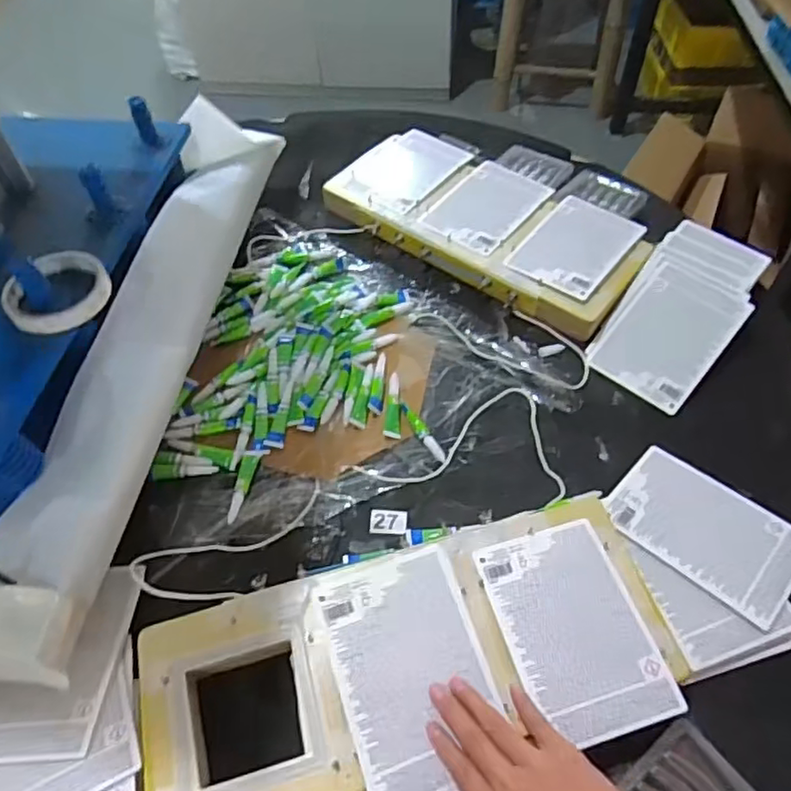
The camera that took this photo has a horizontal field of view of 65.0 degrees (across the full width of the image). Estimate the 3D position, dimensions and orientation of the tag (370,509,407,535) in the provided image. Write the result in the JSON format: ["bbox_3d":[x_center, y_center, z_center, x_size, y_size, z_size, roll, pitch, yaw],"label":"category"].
[{"bbox_3d":[-0.007,0.126,0.617,0.037,0.004,0.025,3,53,5],"label":"tag"}]

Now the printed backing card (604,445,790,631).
[{"bbox_3d":[0.297,0.126,0.595,0.169,0.012,0.110,34,60,29],"label":"printed backing card"}]

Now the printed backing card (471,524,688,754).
[{"bbox_3d":[0.148,0.190,0.517,0.114,0.005,0.168,-15,54,-9],"label":"printed backing card"}]

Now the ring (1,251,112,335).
[{"bbox_3d":[-0.313,-0.097,0.573,0.092,0.024,0.080,-33,59,-21],"label":"ring"}]

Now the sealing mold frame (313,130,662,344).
[{"bbox_3d":[0.119,-0.246,0.848,0.434,0.036,0.209,32,60,23],"label":"sealing mold frame"}]

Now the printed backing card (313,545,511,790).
[{"bbox_3d":[0.015,0.215,0.486,0.119,0.010,0.170,-14,63,-12],"label":"printed backing card"}]

